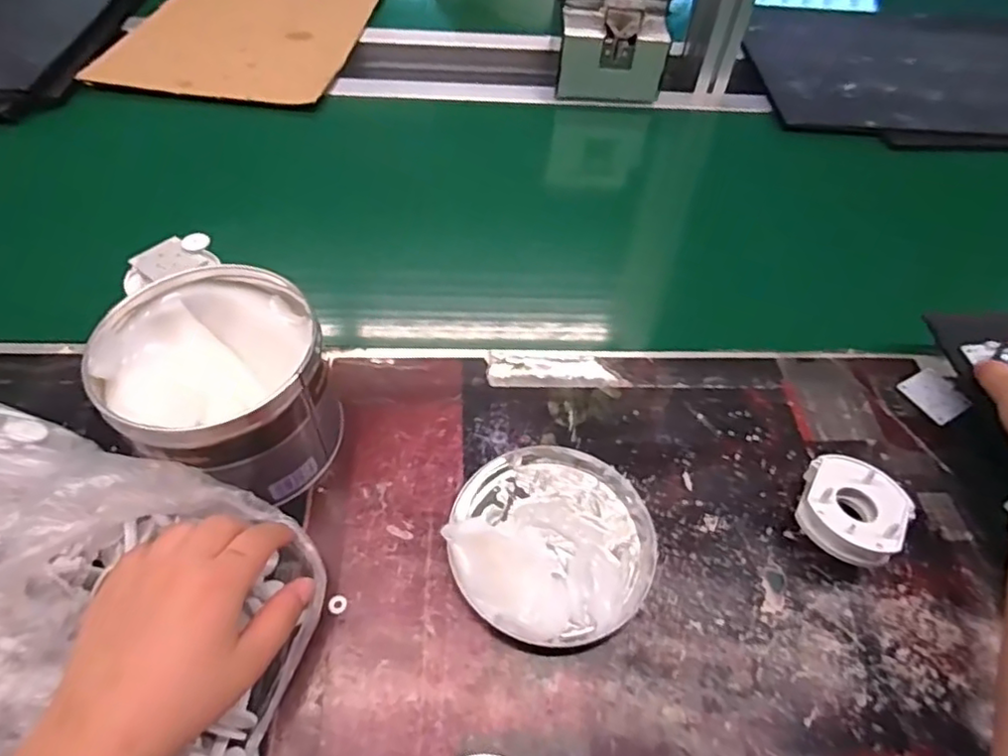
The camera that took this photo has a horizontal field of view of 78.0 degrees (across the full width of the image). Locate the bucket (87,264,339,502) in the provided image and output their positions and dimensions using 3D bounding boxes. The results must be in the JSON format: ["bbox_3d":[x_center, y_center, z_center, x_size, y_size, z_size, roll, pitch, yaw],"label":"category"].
[{"bbox_3d":[-0.174,0.009,0.398,0.120,0.094,0.127,2,52,-2],"label":"bucket"}]

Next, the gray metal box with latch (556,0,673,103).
[{"bbox_3d":[0.129,-0.413,0.730,0.126,0.136,0.082,1,52,-3],"label":"gray metal box with latch"}]

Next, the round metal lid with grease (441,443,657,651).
[{"bbox_3d":[0.030,0.098,0.391,0.123,0.028,0.129,2,52,-2],"label":"round metal lid with grease"}]

